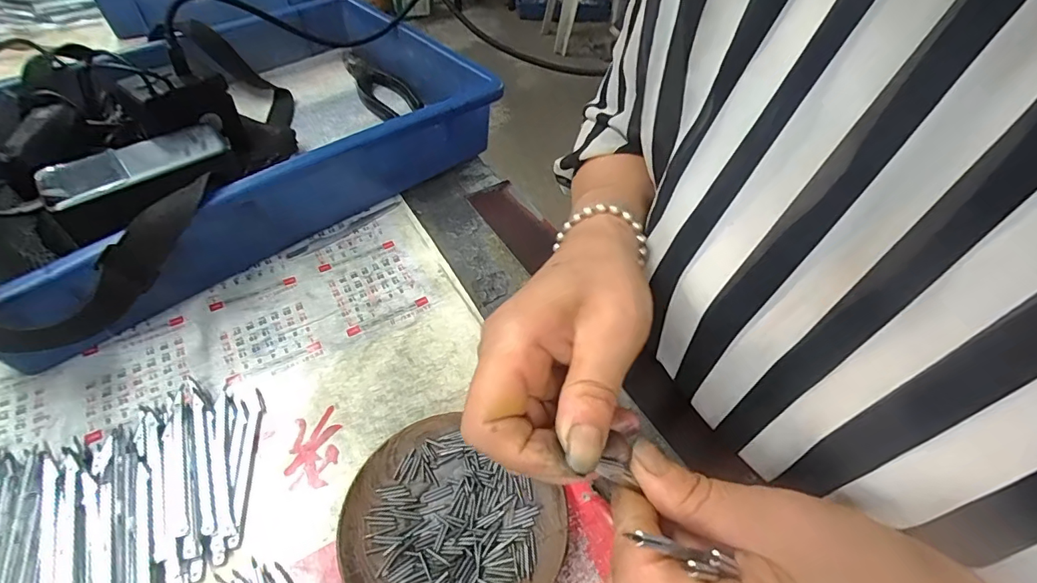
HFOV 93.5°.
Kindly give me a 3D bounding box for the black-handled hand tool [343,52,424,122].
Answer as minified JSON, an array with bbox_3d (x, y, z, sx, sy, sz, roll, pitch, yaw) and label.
[{"bbox_3d":[-0.161,-0.232,0.552,0.047,0.029,0.141,-29,57,-24],"label":"black-handled hand tool"}]

